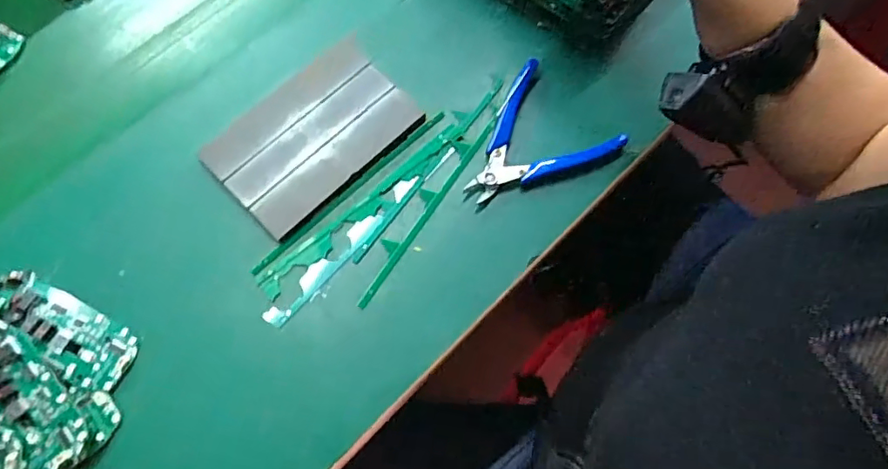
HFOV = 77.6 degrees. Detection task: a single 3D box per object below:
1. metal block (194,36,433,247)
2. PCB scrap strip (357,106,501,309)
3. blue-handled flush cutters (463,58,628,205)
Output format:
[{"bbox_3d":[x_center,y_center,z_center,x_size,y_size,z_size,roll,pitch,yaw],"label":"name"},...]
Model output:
[{"bbox_3d":[-0.105,-0.085,0.440,0.157,0.017,0.111,-42,76,-15],"label":"metal block"},{"bbox_3d":[-0.011,-0.027,0.422,0.017,0.010,0.188,32,72,10],"label":"PCB scrap strip"},{"bbox_3d":[0.066,-0.070,0.429,0.118,0.017,0.098,-42,76,-15],"label":"blue-handled flush cutters"}]

